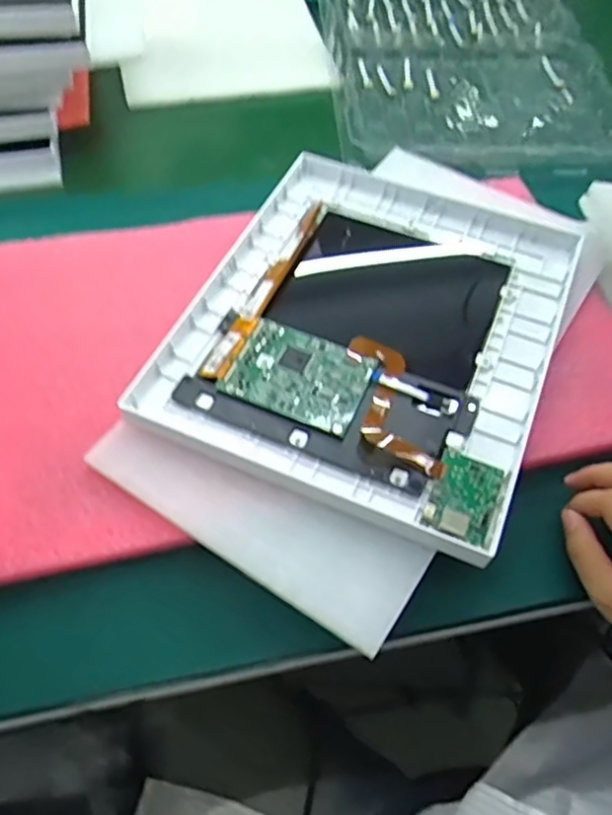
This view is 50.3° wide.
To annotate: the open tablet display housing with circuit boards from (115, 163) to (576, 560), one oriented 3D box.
[{"bbox_3d":[0.052,-0.068,0.488,0.256,0.026,0.310,20,56,11],"label":"open tablet display housing with circuit boards"}]

